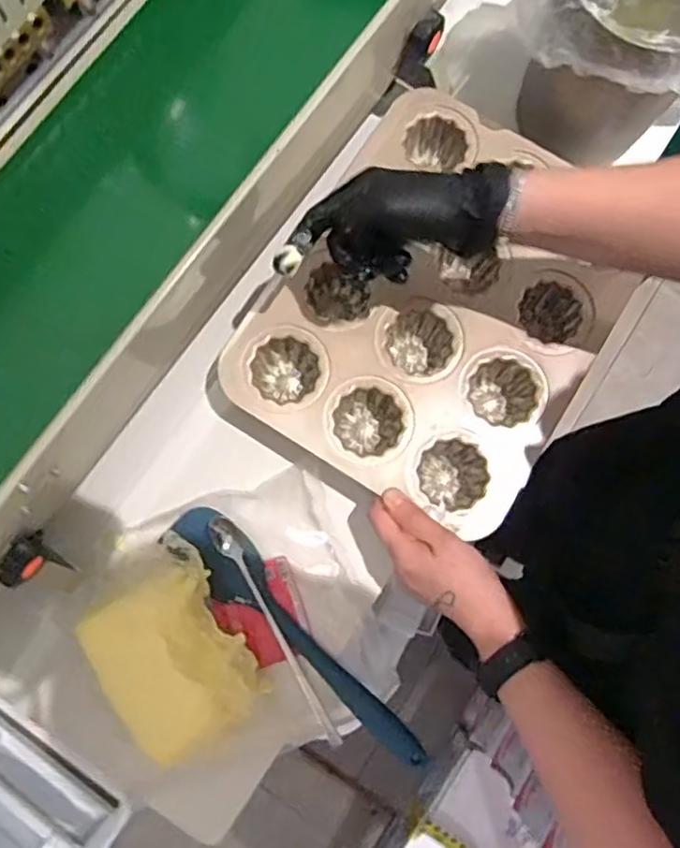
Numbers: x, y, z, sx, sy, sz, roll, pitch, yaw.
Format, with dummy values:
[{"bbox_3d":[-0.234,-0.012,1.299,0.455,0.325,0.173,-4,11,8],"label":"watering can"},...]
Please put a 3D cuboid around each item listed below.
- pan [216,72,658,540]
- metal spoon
[{"bbox_3d":[0.080,-0.091,0.553,0.248,0.061,0.304,32,81,4],"label":"pan"},{"bbox_3d":[-0.053,0.166,0.526,0.021,0.022,0.199,-27,82,-6],"label":"metal spoon"}]

